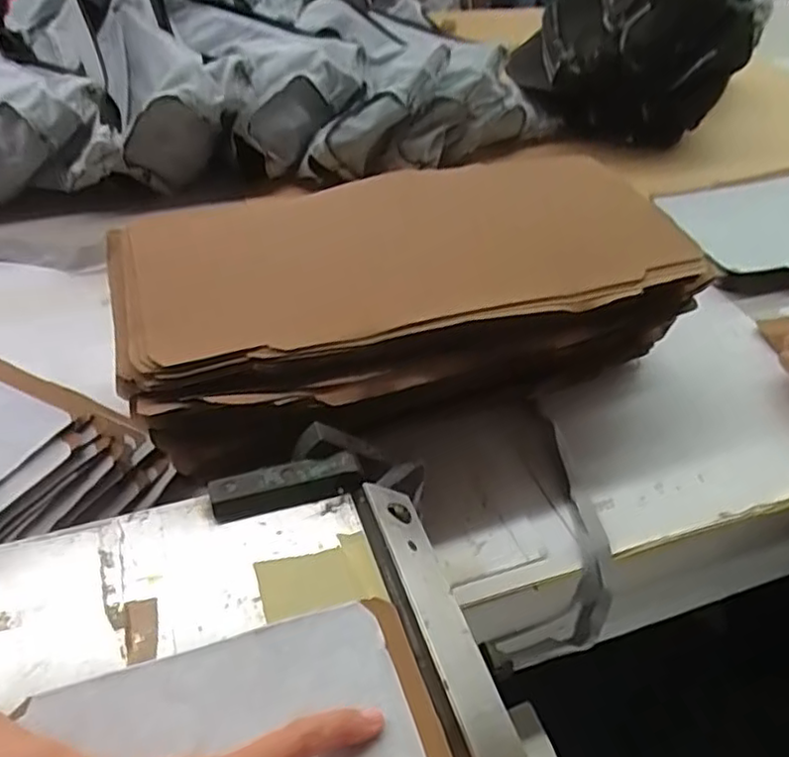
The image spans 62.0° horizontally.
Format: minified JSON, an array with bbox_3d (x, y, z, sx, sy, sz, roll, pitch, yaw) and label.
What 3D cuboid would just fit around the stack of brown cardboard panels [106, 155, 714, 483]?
[{"bbox_3d":[0.010,-0.048,0.552,0.445,0.143,0.214,-13,47,-17],"label":"stack of brown cardboard panels"}]

